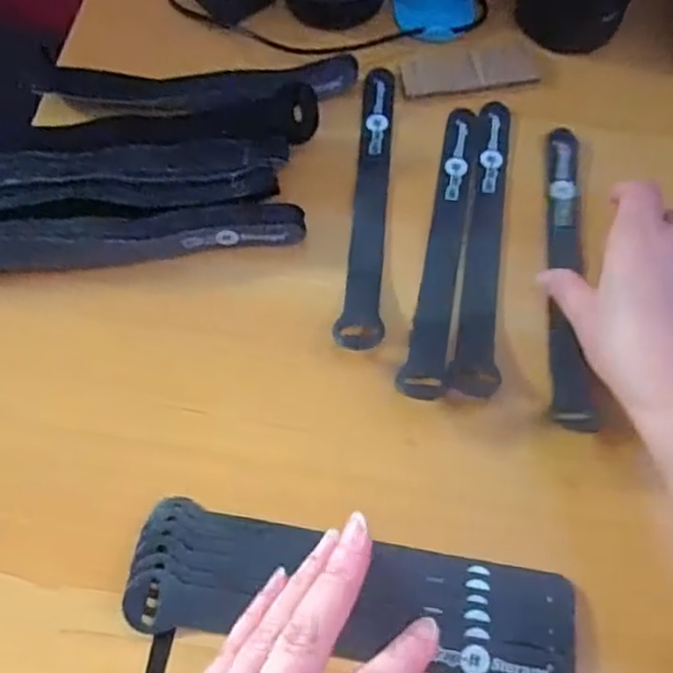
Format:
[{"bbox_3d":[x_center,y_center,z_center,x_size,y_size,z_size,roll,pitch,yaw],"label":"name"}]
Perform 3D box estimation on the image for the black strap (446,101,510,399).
[{"bbox_3d":[0.086,-0.059,0.397,0.022,0.010,0.199,10,63,4],"label":"black strap"}]

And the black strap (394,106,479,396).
[{"bbox_3d":[0.062,-0.056,0.391,0.023,0.015,0.198,12,64,5],"label":"black strap"}]

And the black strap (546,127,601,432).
[{"bbox_3d":[0.131,-0.041,0.397,0.021,0.006,0.202,0,59,13],"label":"black strap"}]

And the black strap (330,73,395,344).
[{"bbox_3d":[0.021,-0.084,0.407,0.023,0.013,0.202,6,64,3],"label":"black strap"}]

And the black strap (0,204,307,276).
[{"bbox_3d":[-0.117,-0.052,0.383,0.195,0.020,0.028,-4,64,-3],"label":"black strap"}]

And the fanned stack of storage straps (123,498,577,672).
[{"bbox_3d":[0.007,0.119,0.320,0.199,0.012,0.054,9,64,3],"label":"fanned stack of storage straps"}]

